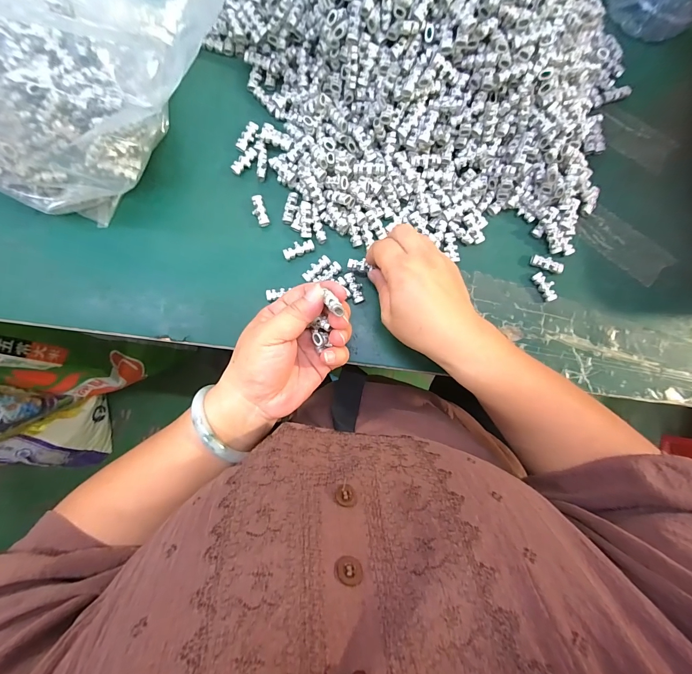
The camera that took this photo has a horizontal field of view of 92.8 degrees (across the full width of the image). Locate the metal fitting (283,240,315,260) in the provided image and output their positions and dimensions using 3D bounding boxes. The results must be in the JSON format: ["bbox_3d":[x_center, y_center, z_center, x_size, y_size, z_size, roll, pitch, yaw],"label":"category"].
[{"bbox_3d":[-0.046,-0.085,0.320,0.030,0.004,0.013,-28,85,-5],"label":"metal fitting"}]

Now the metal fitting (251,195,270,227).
[{"bbox_3d":[-0.085,-0.124,0.324,0.012,0.008,0.030,-17,84,-4],"label":"metal fitting"}]

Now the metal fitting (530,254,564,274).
[{"bbox_3d":[0.199,-0.072,0.325,0.029,0.007,0.011,24,83,1],"label":"metal fitting"}]

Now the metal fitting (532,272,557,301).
[{"bbox_3d":[0.196,-0.050,0.323,0.014,0.007,0.029,-32,85,-5],"label":"metal fitting"}]

